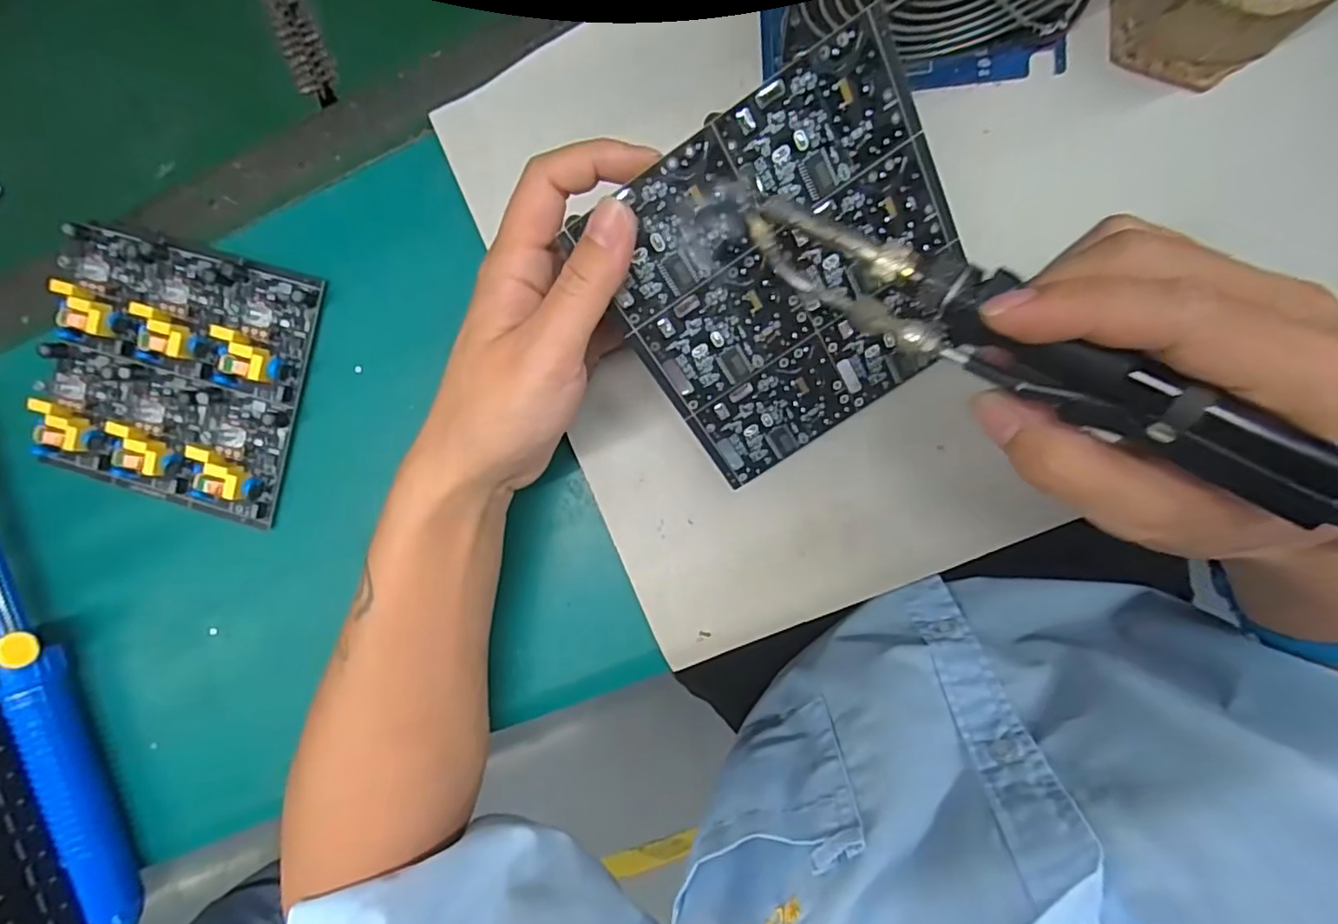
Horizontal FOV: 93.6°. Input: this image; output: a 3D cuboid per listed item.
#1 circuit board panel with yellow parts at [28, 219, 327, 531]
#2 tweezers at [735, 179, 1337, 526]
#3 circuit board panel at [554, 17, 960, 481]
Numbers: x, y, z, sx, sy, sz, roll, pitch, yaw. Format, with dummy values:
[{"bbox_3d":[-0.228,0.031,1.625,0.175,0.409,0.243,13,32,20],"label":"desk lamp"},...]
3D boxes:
[{"bbox_3d":[-0.265,-0.048,0.335,0.137,0.024,0.135,15,94,6],"label":"circuit board panel with yellow parts"},{"bbox_3d":[0.110,-0.031,0.187,0.209,0.017,0.029,32,92,18],"label":"tweezers"},{"bbox_3d":[0.053,-0.073,0.259,0.132,0.004,0.140,-32,120,7],"label":"circuit board panel"}]

